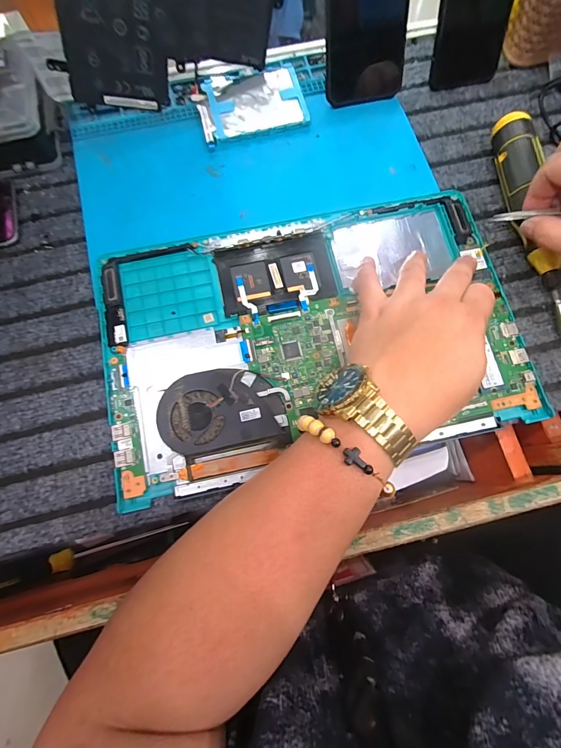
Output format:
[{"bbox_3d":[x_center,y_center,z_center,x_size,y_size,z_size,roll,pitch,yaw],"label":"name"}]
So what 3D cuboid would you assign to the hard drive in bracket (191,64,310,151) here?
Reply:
[{"bbox_3d":[-0.031,-0.284,0.384,0.111,0.013,0.077,-18,76,-5],"label":"hard drive in bracket"}]

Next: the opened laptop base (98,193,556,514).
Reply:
[{"bbox_3d":[0.027,-0.037,0.320,0.354,0.015,0.222,-12,73,-2],"label":"opened laptop base"}]

